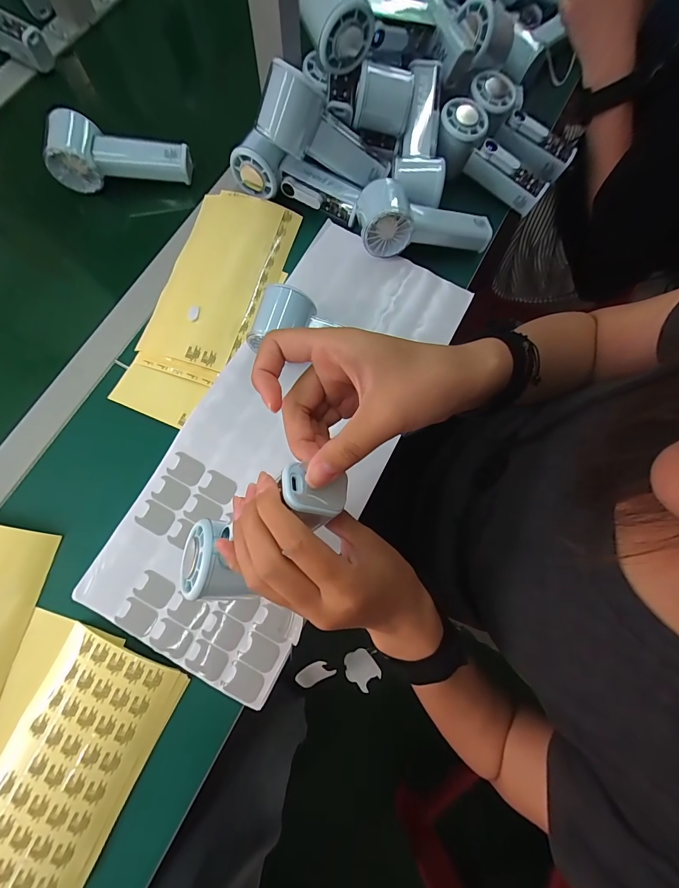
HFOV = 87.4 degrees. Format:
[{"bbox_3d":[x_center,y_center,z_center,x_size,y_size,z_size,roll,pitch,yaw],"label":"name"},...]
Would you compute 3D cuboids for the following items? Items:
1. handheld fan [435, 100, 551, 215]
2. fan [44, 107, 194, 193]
[{"bbox_3d":[0.182,-0.347,0.440,0.149,0.046,0.058,34,76,-9],"label":"handheld fan"},{"bbox_3d":[-0.259,-0.338,0.412,0.152,0.051,0.049,2,77,-2],"label":"fan"}]

